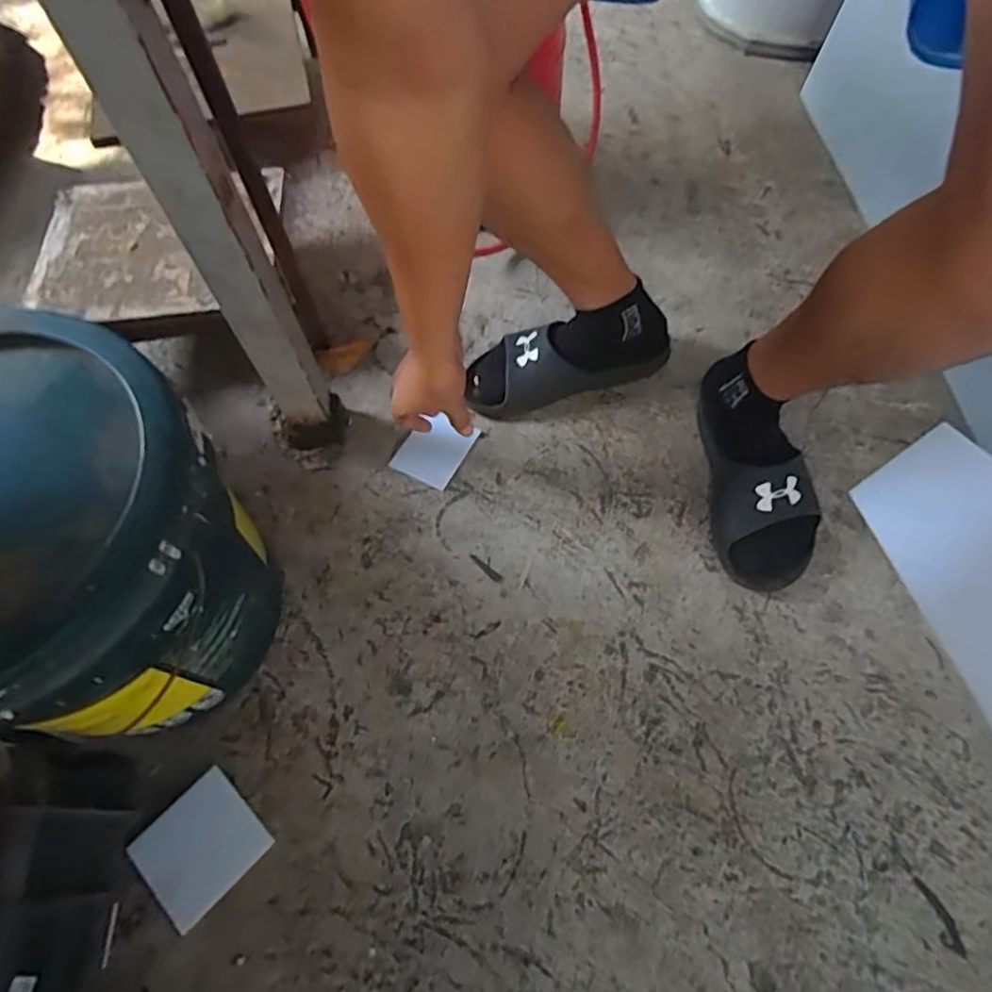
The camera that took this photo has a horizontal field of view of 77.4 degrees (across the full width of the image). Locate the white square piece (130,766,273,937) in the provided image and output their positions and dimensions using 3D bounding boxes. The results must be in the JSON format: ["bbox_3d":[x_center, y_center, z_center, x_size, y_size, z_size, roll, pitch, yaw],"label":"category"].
[{"bbox_3d":[-0.290,0.342,0.606,0.099,0.011,0.106,39,71,21],"label":"white square piece"}]

